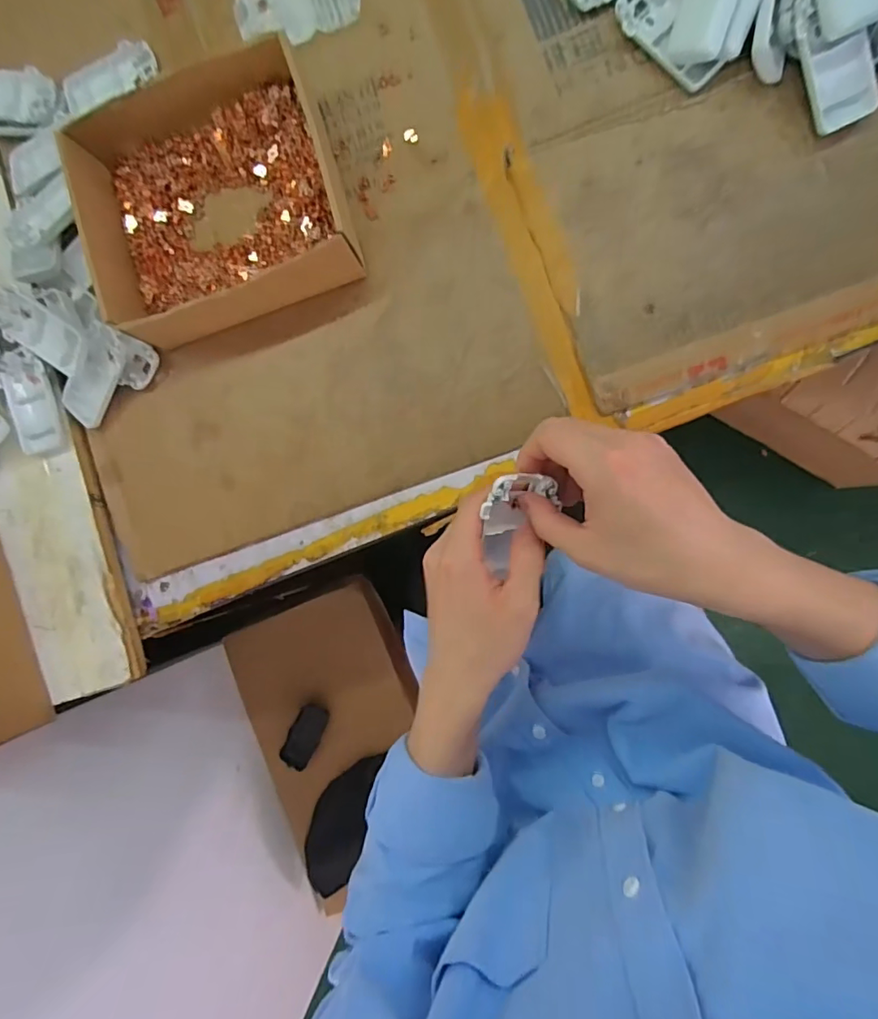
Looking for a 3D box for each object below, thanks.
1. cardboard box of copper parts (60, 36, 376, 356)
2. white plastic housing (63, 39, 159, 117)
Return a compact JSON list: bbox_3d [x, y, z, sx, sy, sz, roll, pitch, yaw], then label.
[{"bbox_3d":[-0.192,-0.265,0.445,0.208,0.072,0.199,-17,88,8],"label":"cardboard box of copper parts"},{"bbox_3d":[-0.313,-0.412,0.488,0.096,0.017,0.033,-17,88,8],"label":"white plastic housing"}]

